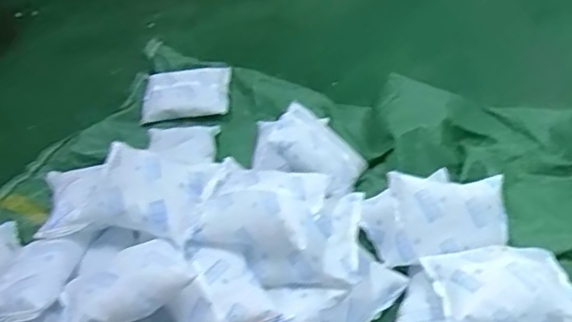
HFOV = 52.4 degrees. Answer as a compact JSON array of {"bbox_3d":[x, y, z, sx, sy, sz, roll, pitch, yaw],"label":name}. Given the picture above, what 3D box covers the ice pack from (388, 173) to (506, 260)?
[{"bbox_3d":[0.206,0.073,0.718,0.144,0.114,0.041,-3,1,-6],"label":"ice pack"}]

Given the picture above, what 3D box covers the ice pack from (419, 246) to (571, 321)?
[{"bbox_3d":[0.244,0.136,0.658,0.149,0.042,0.101,-5,45,2],"label":"ice pack"}]

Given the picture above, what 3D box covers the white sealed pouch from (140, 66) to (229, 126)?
[{"bbox_3d":[-0.176,-0.117,1.032,0.149,0.025,0.102,-4,60,-7],"label":"white sealed pouch"}]

